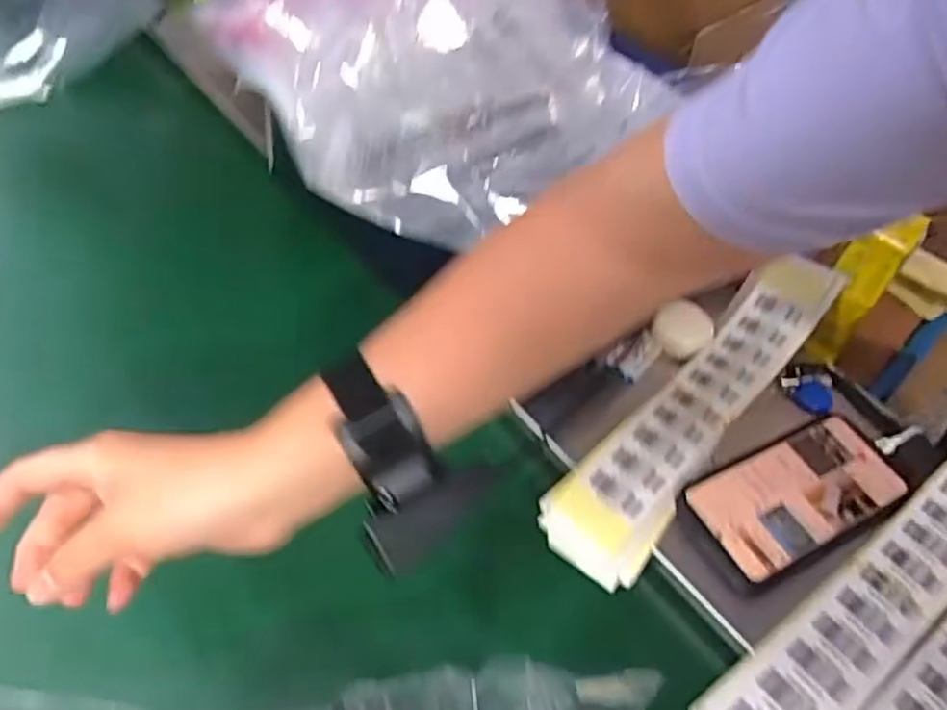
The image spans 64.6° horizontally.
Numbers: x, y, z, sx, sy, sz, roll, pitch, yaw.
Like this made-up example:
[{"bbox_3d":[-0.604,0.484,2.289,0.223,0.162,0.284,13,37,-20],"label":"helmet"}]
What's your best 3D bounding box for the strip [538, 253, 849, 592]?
[{"bbox_3d":[0.171,0.031,0.563,0.073,0.045,0.323,35,56,22],"label":"strip"}]

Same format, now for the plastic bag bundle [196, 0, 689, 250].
[{"bbox_3d":[0.005,-0.253,0.618,0.359,0.101,0.267,-32,60,-27],"label":"plastic bag bundle"}]

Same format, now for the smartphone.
[{"bbox_3d":[0.224,0.096,0.521,0.162,0.008,0.079,-21,55,-21],"label":"smartphone"}]

